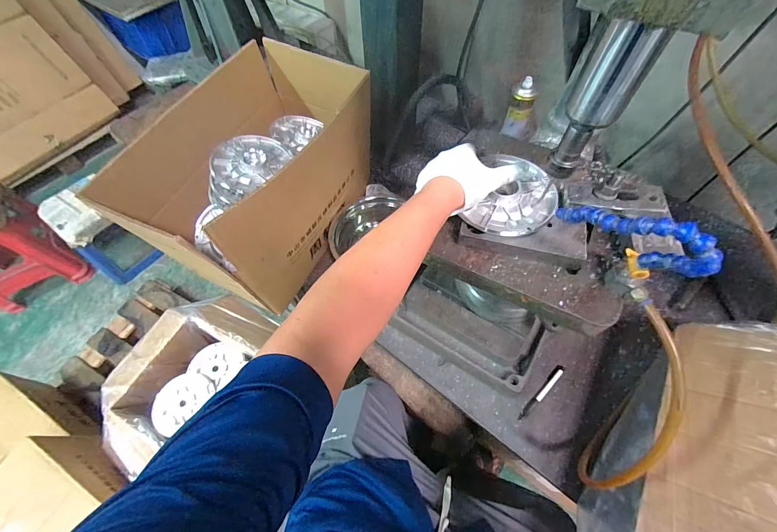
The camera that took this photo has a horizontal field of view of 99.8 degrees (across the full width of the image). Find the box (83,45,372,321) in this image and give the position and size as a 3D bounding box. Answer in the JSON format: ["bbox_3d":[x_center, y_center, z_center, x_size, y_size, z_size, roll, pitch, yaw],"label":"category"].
[{"bbox_3d":[-0.265,-0.194,0.694,0.333,0.254,0.472,24,64,15],"label":"box"}]

